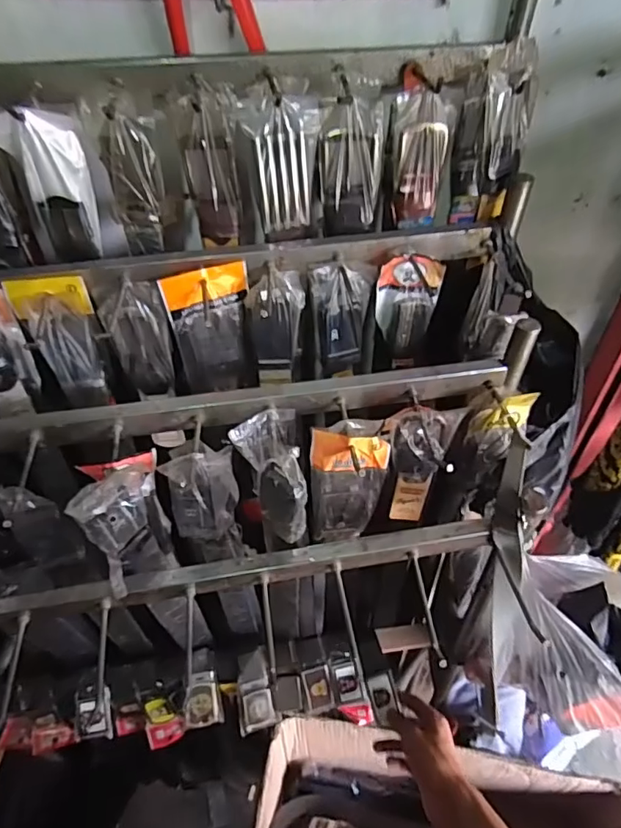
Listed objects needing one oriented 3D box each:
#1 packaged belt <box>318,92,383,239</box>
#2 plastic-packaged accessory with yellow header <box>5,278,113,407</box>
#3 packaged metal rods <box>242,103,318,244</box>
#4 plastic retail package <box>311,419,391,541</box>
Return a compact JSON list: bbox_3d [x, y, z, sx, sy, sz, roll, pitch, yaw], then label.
[{"bbox_3d":[0.038,-0.229,0.485,0.057,0.115,0.015,-2,45,-1],"label":"packaged belt"},{"bbox_3d":[-0.238,-0.072,0.508,0.066,0.133,0.033,-17,32,-9],"label":"plastic-packaged accessory with yellow header"},{"bbox_3d":[-0.024,-0.219,0.479,0.064,0.113,0.011,-12,46,-10],"label":"packaged metal rods"},{"bbox_3d":[0.036,0.068,0.503,0.068,0.143,0.037,-6,46,-4],"label":"plastic retail package"}]

